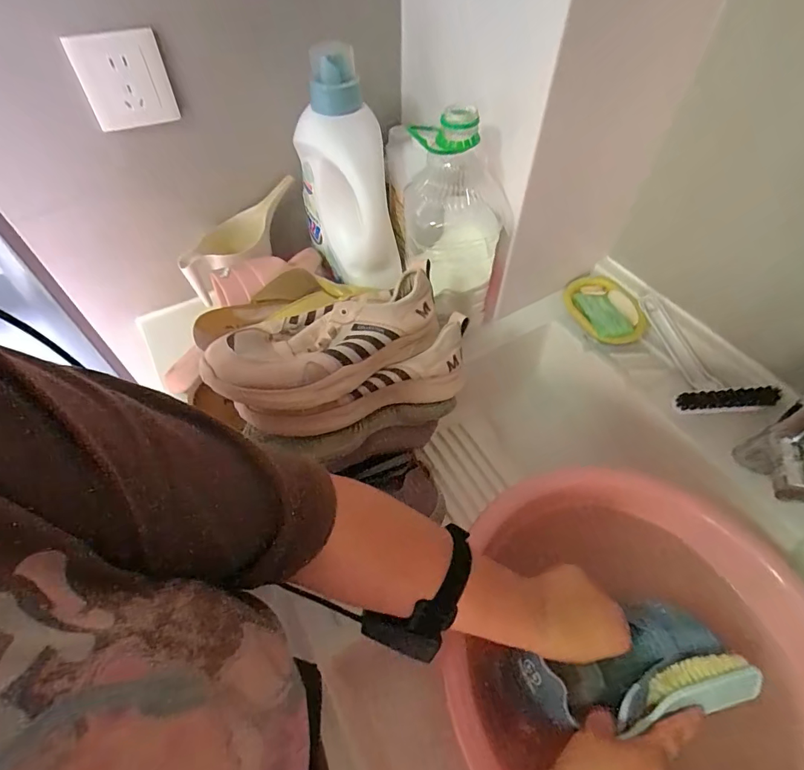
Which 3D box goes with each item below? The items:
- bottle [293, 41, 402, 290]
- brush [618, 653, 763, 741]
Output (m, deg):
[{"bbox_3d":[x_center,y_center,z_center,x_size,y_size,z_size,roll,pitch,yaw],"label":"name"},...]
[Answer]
[{"bbox_3d":[-0.077,-0.267,0.580,0.098,0.281,0.117,-14,32,-10],"label":"bottle"},{"bbox_3d":[0.265,0.285,0.412,0.134,0.031,0.043,-12,55,-7],"label":"brush"}]

